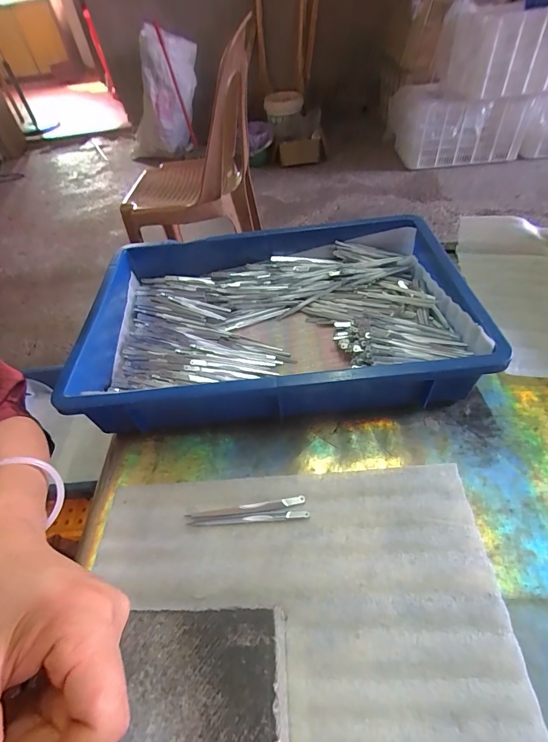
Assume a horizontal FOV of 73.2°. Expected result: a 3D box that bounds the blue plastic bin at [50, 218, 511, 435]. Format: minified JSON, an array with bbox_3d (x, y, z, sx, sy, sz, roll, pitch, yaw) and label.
[{"bbox_3d":[-0.002,-0.071,0.445,0.428,0.071,0.287,-3,49,2],"label":"blue plastic bin"}]

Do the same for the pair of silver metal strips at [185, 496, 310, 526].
[{"bbox_3d":[-0.025,0.126,0.330,0.107,0.004,0.018,-4,49,1],"label":"pair of silver metal strips"}]

